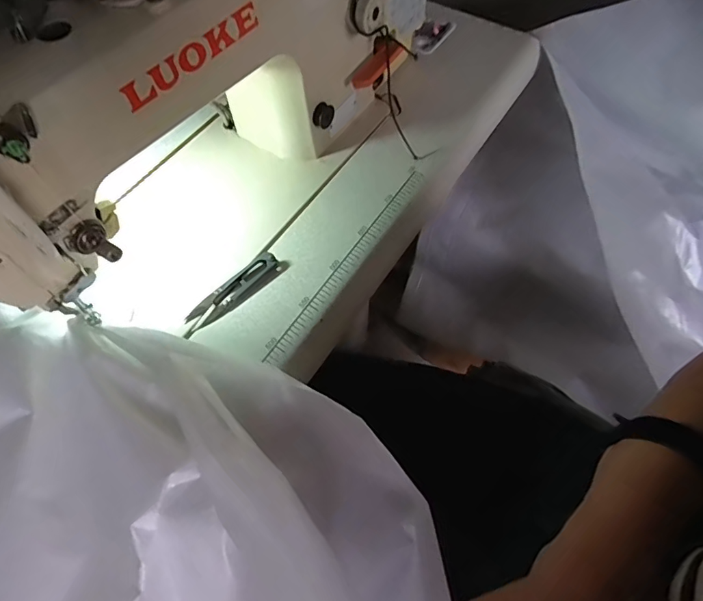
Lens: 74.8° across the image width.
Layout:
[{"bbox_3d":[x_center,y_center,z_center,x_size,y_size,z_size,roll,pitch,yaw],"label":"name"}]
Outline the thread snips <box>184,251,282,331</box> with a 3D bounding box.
[{"bbox_3d":[-0.111,-0.010,0.439,0.098,0.010,0.024,-40,67,-18],"label":"thread snips"}]

